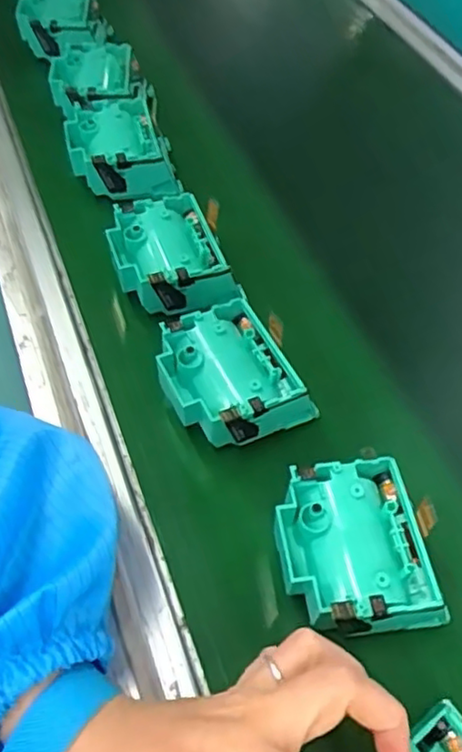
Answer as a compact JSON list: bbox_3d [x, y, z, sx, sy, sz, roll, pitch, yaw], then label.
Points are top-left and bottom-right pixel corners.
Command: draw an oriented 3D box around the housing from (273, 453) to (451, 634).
[{"bbox_3d":[0.059,0.081,0.309,0.072,0.035,0.073,-9,54,-6],"label":"housing"}]

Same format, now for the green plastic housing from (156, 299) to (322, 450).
[{"bbox_3d":[-0.002,0.001,0.366,0.069,0.033,0.076,-24,57,-17],"label":"green plastic housing"}]

